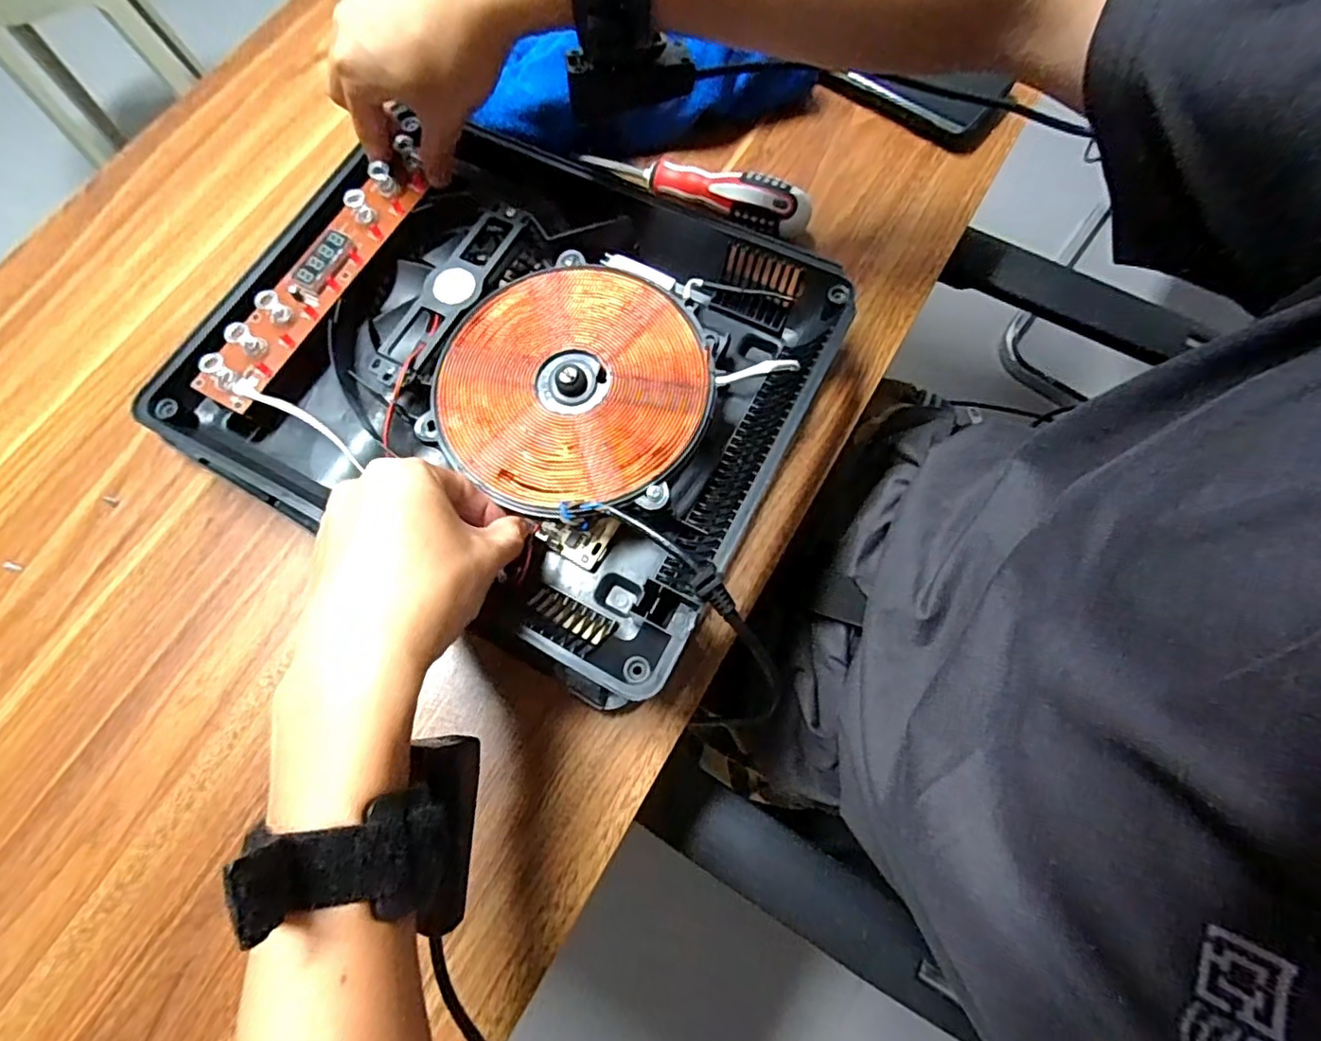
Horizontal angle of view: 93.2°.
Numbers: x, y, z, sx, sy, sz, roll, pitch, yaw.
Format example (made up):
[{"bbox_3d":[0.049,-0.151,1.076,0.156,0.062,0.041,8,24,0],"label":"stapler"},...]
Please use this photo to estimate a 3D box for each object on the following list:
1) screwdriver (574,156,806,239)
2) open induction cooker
[{"bbox_3d":[0.022,-0.230,0.435,0.165,0.038,0.024,24,74,10],"label":"screwdriver"},{"bbox_3d":[-0.089,-0.092,0.376,0.338,0.051,0.278,27,74,11],"label":"open induction cooker"}]

